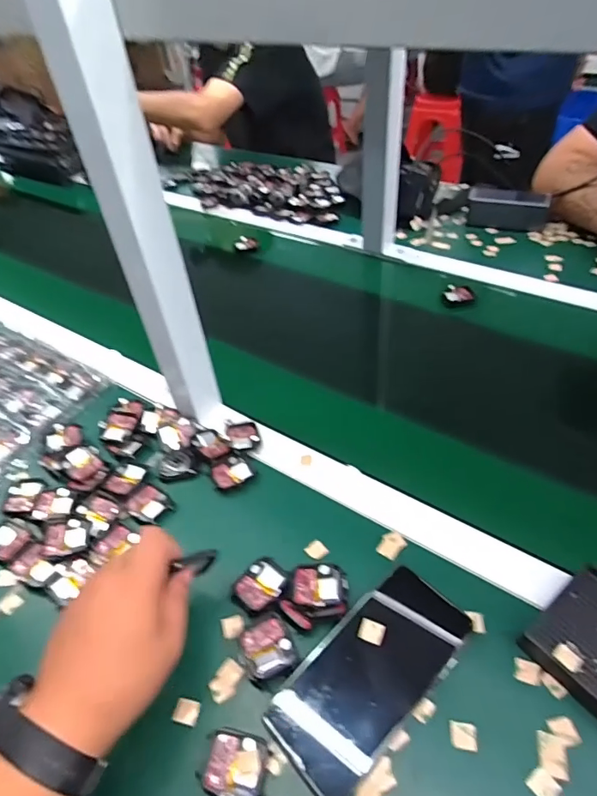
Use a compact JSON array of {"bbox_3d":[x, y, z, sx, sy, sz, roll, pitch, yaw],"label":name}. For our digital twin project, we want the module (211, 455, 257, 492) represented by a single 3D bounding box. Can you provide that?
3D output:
[{"bbox_3d":[-0.070,0.078,0.512,0.042,0.007,0.039,-18,45,-11],"label":"module"}]

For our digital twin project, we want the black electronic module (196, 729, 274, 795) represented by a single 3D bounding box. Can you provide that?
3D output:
[{"bbox_3d":[-0.044,0.255,0.335,0.043,0.008,0.038,9,47,15],"label":"black electronic module"}]

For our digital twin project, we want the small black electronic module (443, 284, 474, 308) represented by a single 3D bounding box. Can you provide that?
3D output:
[{"bbox_3d":[0.236,-0.150,0.714,0.043,0.019,0.035,1,45,8],"label":"small black electronic module"}]

